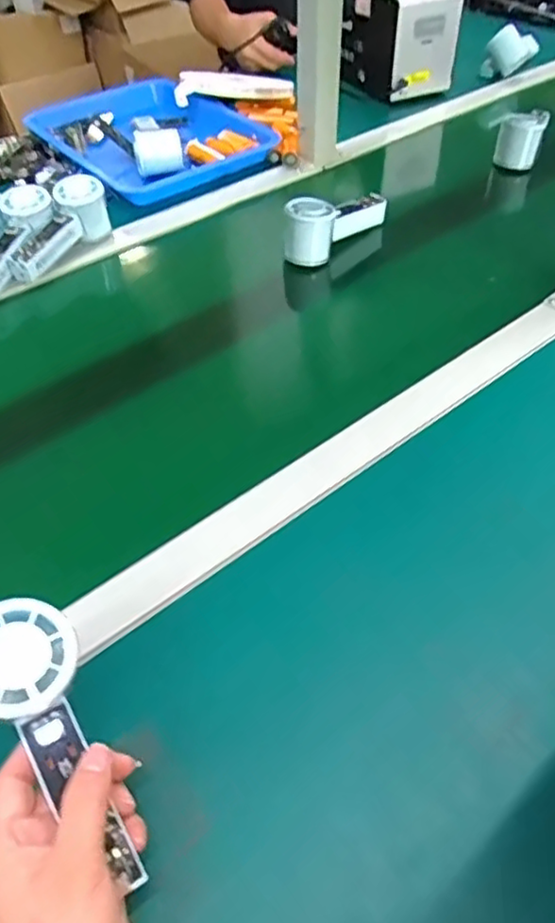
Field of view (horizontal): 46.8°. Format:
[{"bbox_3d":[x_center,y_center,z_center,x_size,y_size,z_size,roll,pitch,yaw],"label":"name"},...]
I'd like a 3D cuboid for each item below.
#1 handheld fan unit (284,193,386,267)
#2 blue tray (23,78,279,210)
[{"bbox_3d":[0.071,-0.280,0.761,0.059,0.080,0.143,32,55,26],"label":"handheld fan unit"},{"bbox_3d":[-0.189,-0.488,0.954,0.263,0.058,0.337,-32,55,-26],"label":"blue tray"}]

